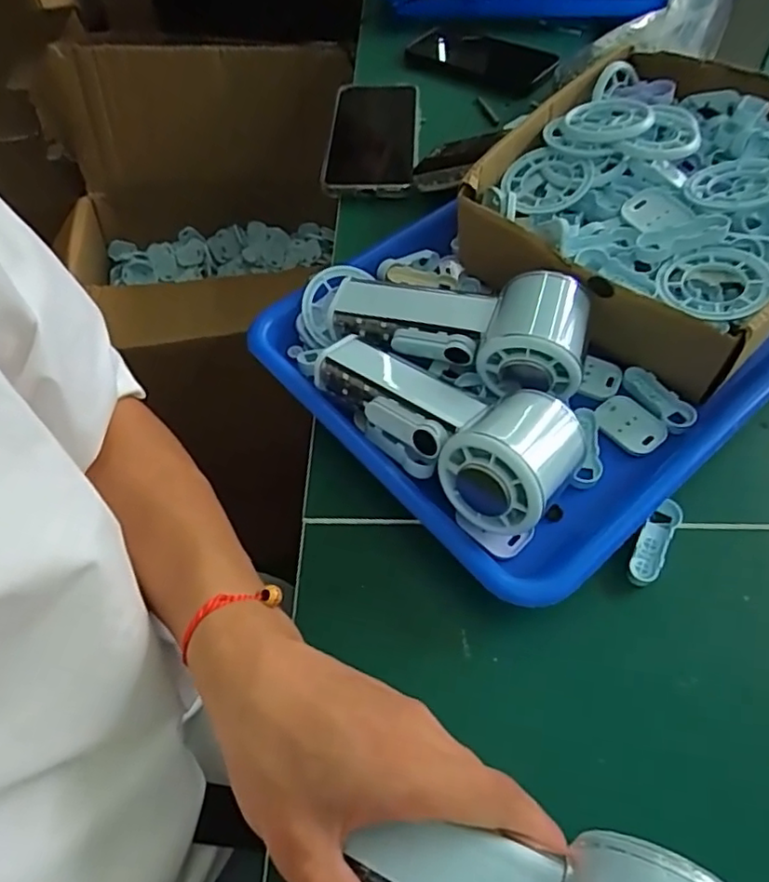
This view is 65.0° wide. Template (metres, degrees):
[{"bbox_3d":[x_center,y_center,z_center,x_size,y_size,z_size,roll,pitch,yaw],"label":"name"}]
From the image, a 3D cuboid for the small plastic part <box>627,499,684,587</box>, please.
[{"bbox_3d":[0.141,0.052,0.314,0.016,0.012,0.049,27,60,19],"label":"small plastic part"}]

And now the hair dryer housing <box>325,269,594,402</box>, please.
[{"bbox_3d":[0.041,-0.071,0.355,0.152,0.052,0.061,13,57,11],"label":"hair dryer housing"}]

